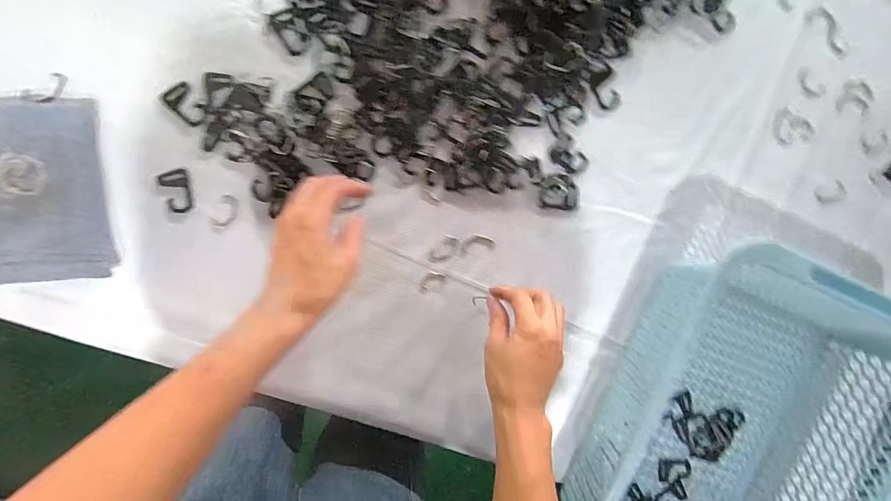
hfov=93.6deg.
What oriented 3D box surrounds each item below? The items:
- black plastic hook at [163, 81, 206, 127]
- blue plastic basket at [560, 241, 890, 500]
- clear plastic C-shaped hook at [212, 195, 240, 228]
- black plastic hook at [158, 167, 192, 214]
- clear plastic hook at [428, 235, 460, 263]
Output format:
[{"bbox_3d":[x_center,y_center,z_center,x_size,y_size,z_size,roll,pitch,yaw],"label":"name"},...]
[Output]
[{"bbox_3d":[-0.257,-0.143,0.415,0.027,0.004,0.042,-38,99,1],"label":"black plastic hook"},{"bbox_3d":[0.319,0.208,0.457,0.263,0.121,0.373,20,95,-8],"label":"blue plastic basket"},{"bbox_3d":[-0.225,-0.039,0.430,0.020,0.004,0.036,25,95,-8],"label":"clear plastic C-shaped hook"},{"bbox_3d":[-0.270,-0.060,0.424,0.029,0.004,0.042,-18,99,-3],"label":"black plastic hook"},{"bbox_3d":[-0.001,0.000,0.457,0.020,0.004,0.036,44,92,-9],"label":"clear plastic hook"}]

